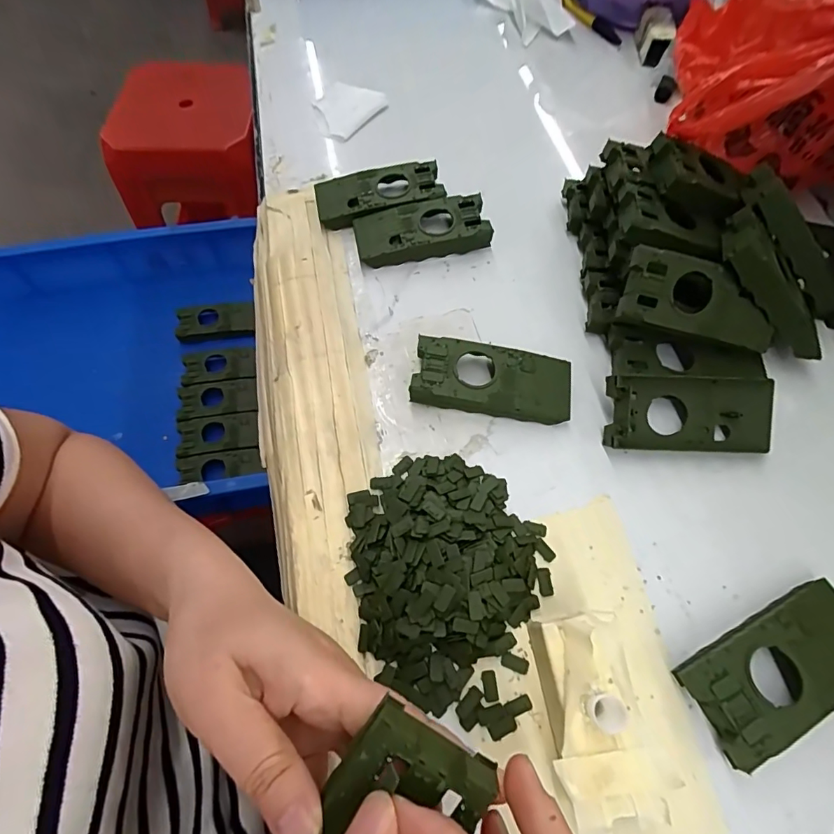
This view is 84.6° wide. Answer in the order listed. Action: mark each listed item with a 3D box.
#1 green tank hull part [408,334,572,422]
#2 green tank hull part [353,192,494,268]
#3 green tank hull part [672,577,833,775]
[{"bbox_3d":[0.050,-0.024,0.309,0.102,0.020,0.046,7,65,3],"label":"green tank hull part"},{"bbox_3d":[0.004,-0.150,0.368,0.103,0.021,0.046,-10,65,-5],"label":"green tank hull part"},{"bbox_3d":[0.189,0.128,0.237,0.104,0.021,0.047,-24,67,-11],"label":"green tank hull part"}]

